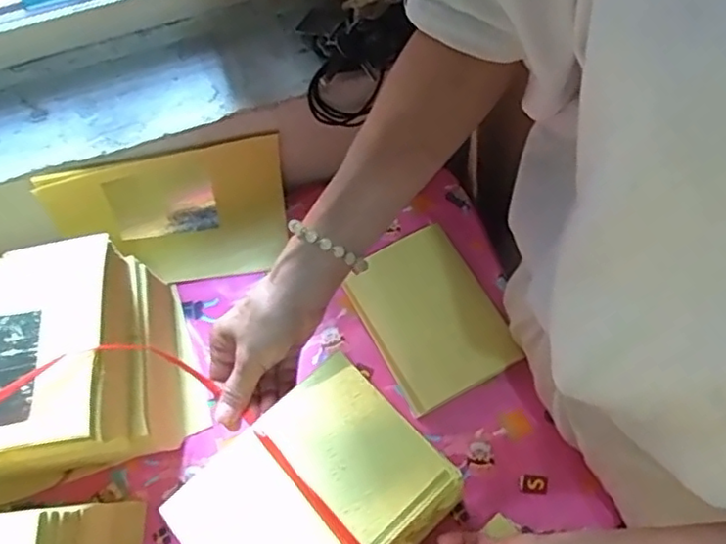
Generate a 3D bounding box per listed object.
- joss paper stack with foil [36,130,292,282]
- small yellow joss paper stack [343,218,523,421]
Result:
[{"bbox_3d":[-0.182,-0.051,0.643,0.221,0.149,0.066,-16,62,-5],"label":"joss paper stack with foil"},{"bbox_3d":[0.065,0.040,0.606,0.119,0.011,0.155,-26,72,-12],"label":"small yellow joss paper stack"}]

